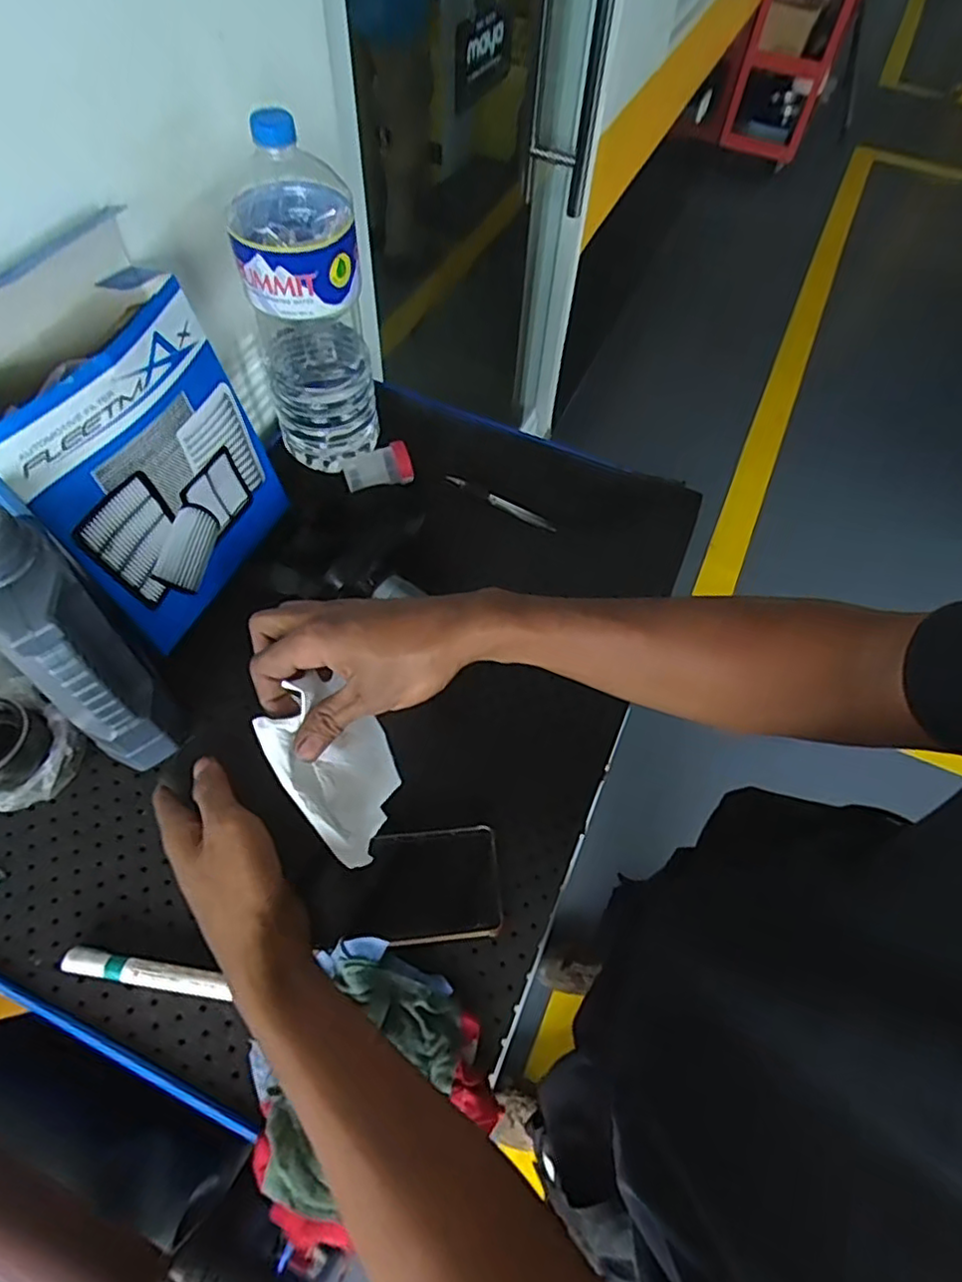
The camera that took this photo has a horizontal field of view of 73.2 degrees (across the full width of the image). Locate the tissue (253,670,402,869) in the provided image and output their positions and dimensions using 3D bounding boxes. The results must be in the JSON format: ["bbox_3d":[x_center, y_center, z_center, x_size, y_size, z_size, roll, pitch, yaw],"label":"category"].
[{"bbox_3d":[-0.096,0.082,0.452,0.022,0.131,0.103,-11,21,25],"label":"tissue"}]

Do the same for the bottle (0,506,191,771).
[{"bbox_3d":[-0.283,0.005,0.455,0.062,0.216,0.108,-37,65,-21],"label":"bottle"}]

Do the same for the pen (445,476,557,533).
[{"bbox_3d":[0.022,-0.146,0.684,0.127,0.016,0.010,27,61,15],"label":"pen"}]

